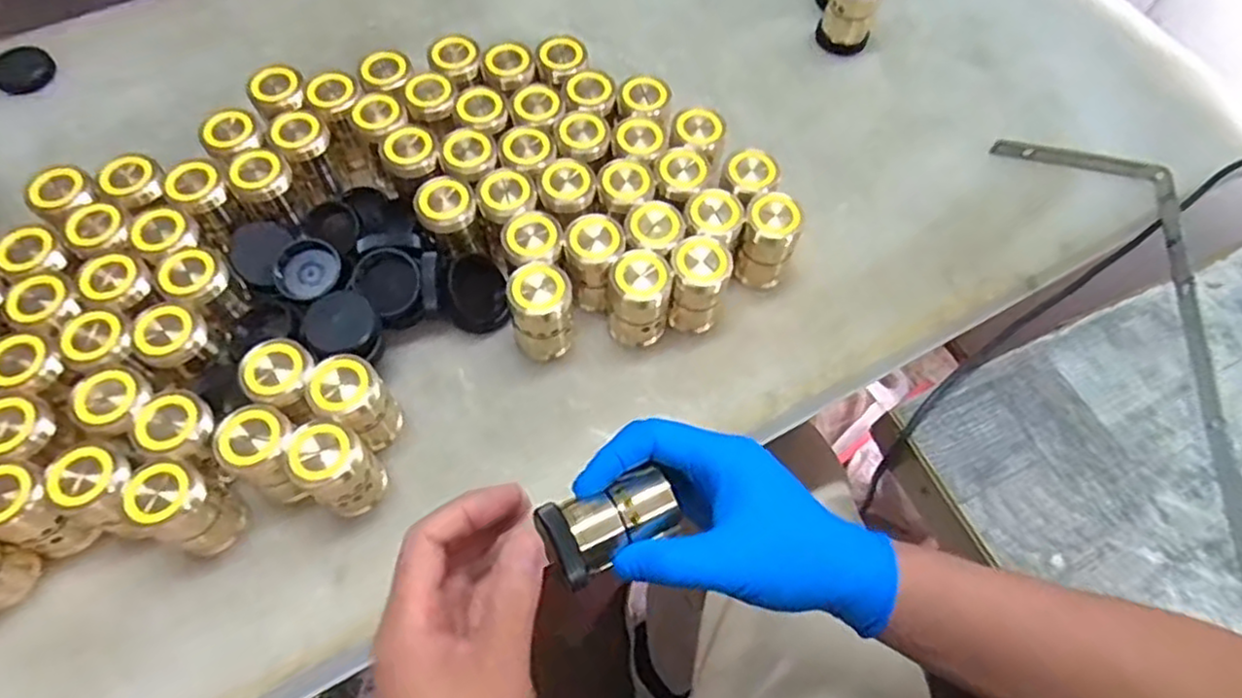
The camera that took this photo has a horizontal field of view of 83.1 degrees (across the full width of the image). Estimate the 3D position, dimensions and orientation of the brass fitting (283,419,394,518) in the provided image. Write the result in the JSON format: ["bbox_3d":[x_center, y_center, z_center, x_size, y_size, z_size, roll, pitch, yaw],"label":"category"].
[{"bbox_3d":[-0.161,0.068,0.399,0.037,0.075,0.038,1,62,-2],"label":"brass fitting"}]

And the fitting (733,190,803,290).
[{"bbox_3d":[0.100,-0.075,0.478,0.034,0.066,0.034,1,62,-2],"label":"fitting"}]

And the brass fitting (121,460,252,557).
[{"bbox_3d":[-0.238,0.088,0.387,0.033,0.069,0.034,1,62,-2],"label":"brass fitting"}]

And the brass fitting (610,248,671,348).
[{"bbox_3d":[0.012,-0.032,0.453,0.035,0.076,0.035,0,62,-3],"label":"brass fitting"}]

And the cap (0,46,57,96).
[{"bbox_3d":[-0.479,-0.225,0.561,0.043,0.012,0.048,-34,69,-18],"label":"cap"}]

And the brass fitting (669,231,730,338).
[{"bbox_3d":[0.051,-0.044,0.463,0.035,0.070,0.039,15,63,5],"label":"brass fitting"}]

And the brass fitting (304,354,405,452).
[{"bbox_3d":[-0.157,0.035,0.419,0.038,0.073,0.034,-31,68,-17],"label":"brass fitting"}]

